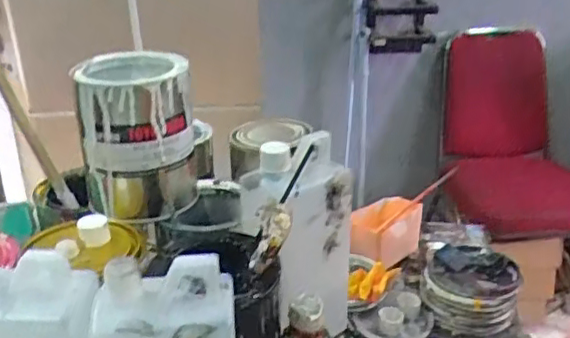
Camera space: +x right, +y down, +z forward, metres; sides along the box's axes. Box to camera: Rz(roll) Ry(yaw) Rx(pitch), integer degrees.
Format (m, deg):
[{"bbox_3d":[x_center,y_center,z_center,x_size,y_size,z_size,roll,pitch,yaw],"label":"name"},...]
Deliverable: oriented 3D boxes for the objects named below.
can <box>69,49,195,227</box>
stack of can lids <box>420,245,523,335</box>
[{"bbox_3d":[-0.144,-0.034,0.608,0.100,0.141,0.117,-6,25,-13],"label":"can"},{"bbox_3d":[0.213,0.137,0.714,0.101,0.048,0.116,9,26,19],"label":"stack of can lids"}]

